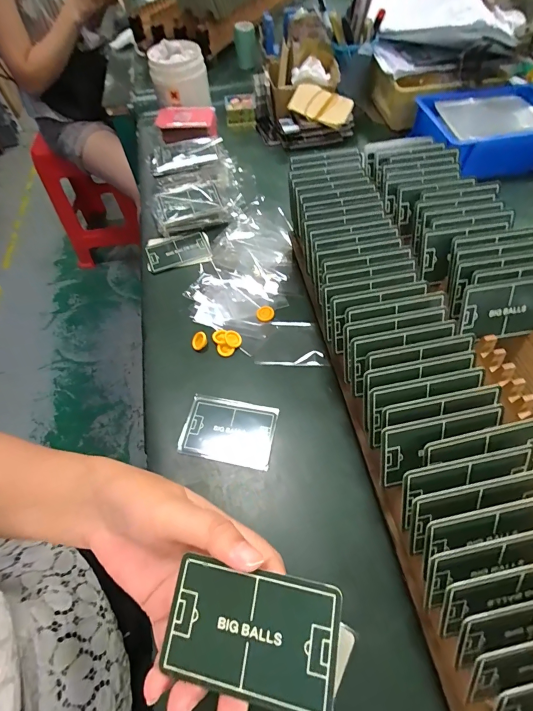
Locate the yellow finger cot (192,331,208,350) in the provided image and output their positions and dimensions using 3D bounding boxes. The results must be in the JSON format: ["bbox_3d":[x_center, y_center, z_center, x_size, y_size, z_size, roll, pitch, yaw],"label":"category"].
[{"bbox_3d":[-0.075,-0.016,0.380,0.016,0.004,0.021,3,96,6],"label":"yellow finger cot"}]

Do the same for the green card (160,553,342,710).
[{"bbox_3d":[-0.007,0.137,0.167,0.082,0.004,0.053,5,70,11],"label":"green card"}]

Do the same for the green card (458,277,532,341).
[{"bbox_3d":[0.204,-0.039,0.284,0.085,0.048,0.004,-8,24,-3],"label":"green card"}]

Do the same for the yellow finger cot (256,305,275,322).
[{"bbox_3d":[-0.001,-0.050,0.402,0.020,0.004,0.021,9,60,8],"label":"yellow finger cot"}]

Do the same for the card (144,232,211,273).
[{"bbox_3d":[-0.123,-0.142,0.469,0.083,0.008,0.056,-15,60,-8],"label":"card"}]

